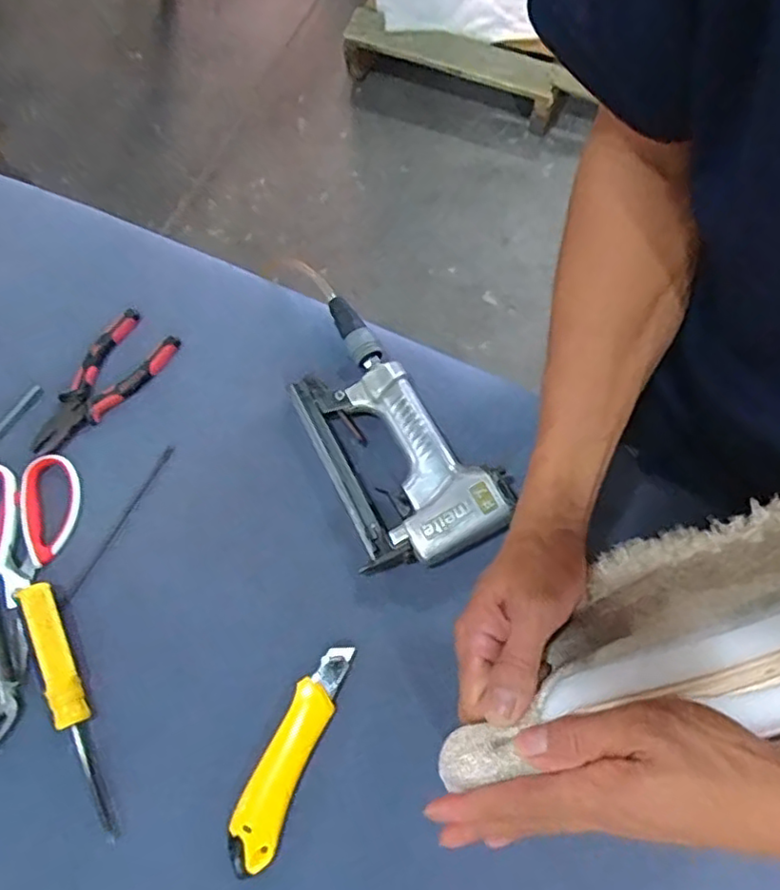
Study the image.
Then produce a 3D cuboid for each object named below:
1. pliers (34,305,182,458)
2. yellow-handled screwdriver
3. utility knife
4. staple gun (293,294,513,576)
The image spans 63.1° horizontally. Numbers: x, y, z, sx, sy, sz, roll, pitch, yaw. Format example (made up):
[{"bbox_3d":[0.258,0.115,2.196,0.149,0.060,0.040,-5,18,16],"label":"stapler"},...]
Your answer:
[{"bbox_3d":[-0.269,-0.058,0.582,0.064,0.010,0.150,42,79,14],"label":"pliers"},{"bbox_3d":[-0.248,0.201,0.492,0.023,0.023,0.197,-25,73,-5],"label":"yellow-handled screwdriver"},{"bbox_3d":[-0.076,0.230,0.474,0.036,0.010,0.164,21,75,9],"label":"utility knife"},{"bbox_3d":[-0.008,-0.024,0.541,0.123,0.041,0.258,-22,73,-5],"label":"staple gun"}]

